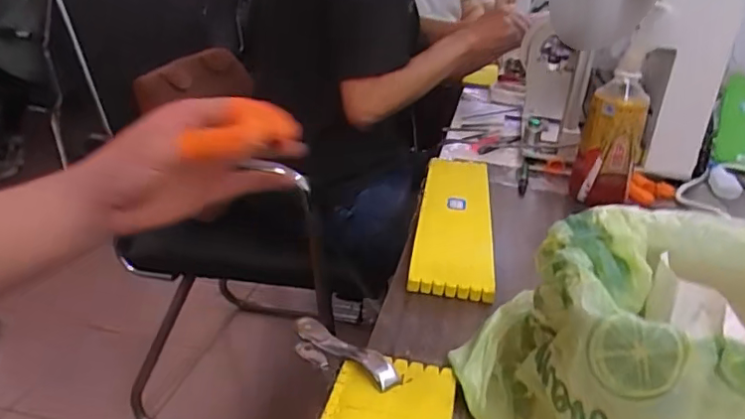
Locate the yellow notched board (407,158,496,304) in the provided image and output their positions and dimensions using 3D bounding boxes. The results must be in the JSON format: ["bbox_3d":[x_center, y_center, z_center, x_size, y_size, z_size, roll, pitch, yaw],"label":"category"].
[{"bbox_3d":[0.097,0.003,0.678,0.081,0.016,0.339,7,25,6],"label":"yellow notched board"}]

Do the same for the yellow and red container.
[{"bbox_3d":[0.301,-0.087,0.735,0.072,0.155,0.057,14,27,19],"label":"yellow and red container"}]

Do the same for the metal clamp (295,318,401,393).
[{"bbox_3d":[-0.025,0.112,0.441,0.026,0.033,0.119,-20,18,-39],"label":"metal clamp"}]

